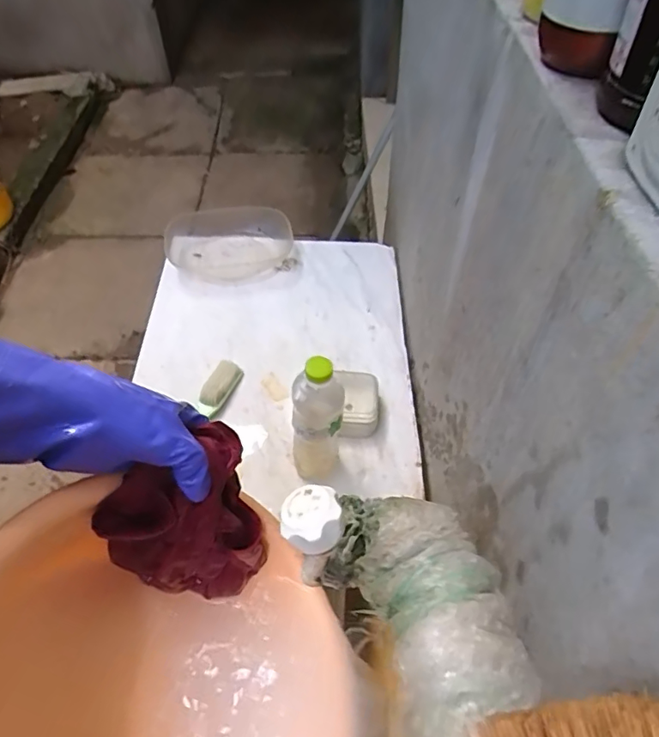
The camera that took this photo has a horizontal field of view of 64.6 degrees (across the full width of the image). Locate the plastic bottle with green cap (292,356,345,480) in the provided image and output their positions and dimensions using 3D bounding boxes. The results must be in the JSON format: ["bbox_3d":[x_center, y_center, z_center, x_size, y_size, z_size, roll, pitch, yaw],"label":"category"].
[{"bbox_3d":[-0.014,0.061,0.640,0.056,0.181,0.067,4,52,4],"label":"plastic bottle with green cap"}]

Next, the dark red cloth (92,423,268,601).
[{"bbox_3d":[-0.117,0.144,0.462,0.130,0.155,0.076,-35,59,-23],"label":"dark red cloth"}]

